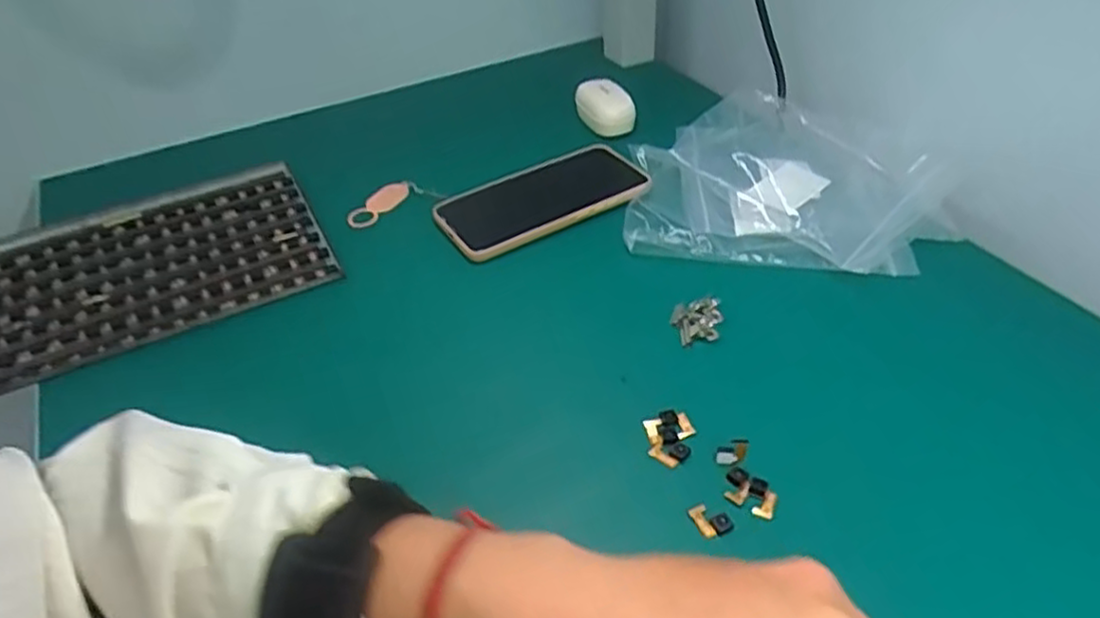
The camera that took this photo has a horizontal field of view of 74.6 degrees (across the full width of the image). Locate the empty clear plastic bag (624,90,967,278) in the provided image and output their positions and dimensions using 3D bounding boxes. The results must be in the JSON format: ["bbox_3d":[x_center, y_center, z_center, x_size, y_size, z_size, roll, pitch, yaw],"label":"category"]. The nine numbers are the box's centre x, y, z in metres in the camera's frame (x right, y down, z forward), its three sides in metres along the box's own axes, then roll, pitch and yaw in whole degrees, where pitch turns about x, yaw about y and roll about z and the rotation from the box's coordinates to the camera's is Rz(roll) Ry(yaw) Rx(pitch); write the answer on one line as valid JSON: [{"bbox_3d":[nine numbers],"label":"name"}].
[{"bbox_3d":[0.181,-0.103,0.554,0.229,0.035,0.196,9,43,14],"label":"empty clear plastic bag"}]

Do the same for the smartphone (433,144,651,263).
[{"bbox_3d":[-0.006,-0.089,0.567,0.162,0.012,0.084,-23,45,-20],"label":"smartphone"}]

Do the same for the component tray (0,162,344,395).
[{"bbox_3d":[-0.297,-0.030,0.529,0.246,0.015,0.180,-21,44,-18],"label":"component tray"}]

